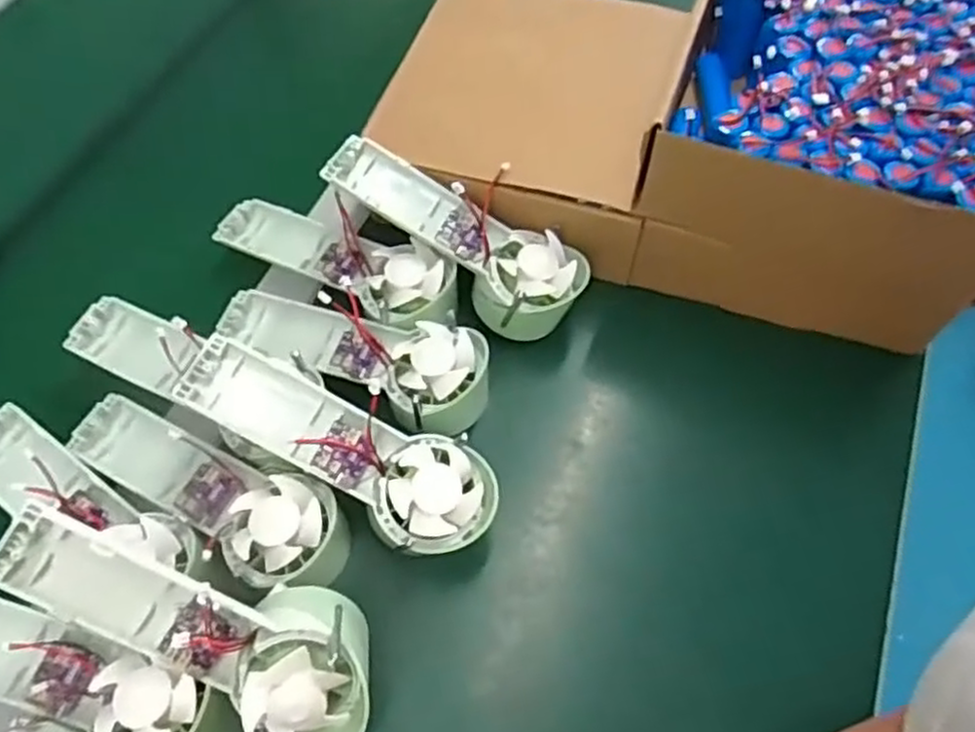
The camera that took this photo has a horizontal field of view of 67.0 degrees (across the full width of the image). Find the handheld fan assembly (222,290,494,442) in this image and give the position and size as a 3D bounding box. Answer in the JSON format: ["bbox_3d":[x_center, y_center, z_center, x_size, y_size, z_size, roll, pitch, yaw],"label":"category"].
[{"bbox_3d":[-0.082,-0.008,0.458,0.177,0.045,0.064,21,61,14],"label":"handheld fan assembly"}]

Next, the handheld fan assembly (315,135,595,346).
[{"bbox_3d":[-0.020,-0.085,0.476,0.175,0.048,0.063,35,64,1],"label":"handheld fan assembly"}]

